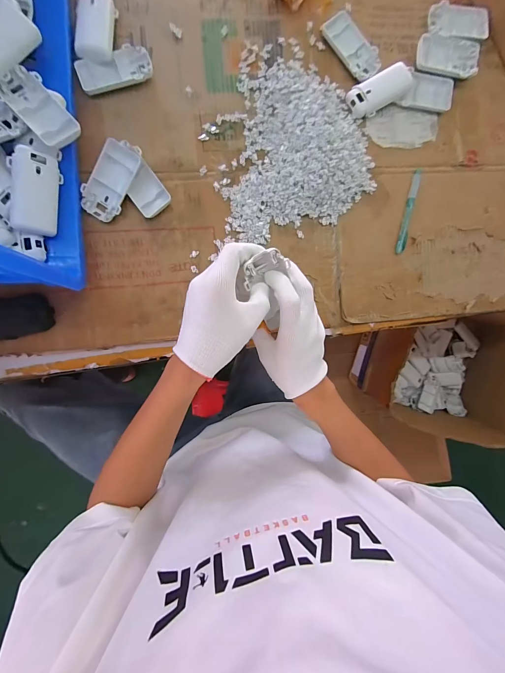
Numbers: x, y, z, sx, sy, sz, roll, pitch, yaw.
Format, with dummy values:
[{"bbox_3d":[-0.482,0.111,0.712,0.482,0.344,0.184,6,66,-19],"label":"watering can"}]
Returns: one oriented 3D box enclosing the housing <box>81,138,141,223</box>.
[{"bbox_3d":[-0.188,-0.204,0.382,0.047,0.015,0.097,33,103,-6],"label":"housing"}]

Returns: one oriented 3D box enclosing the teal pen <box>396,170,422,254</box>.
[{"bbox_3d":[0.242,-0.194,0.446,0.014,0.007,0.129,10,91,-6],"label":"teal pen"}]

